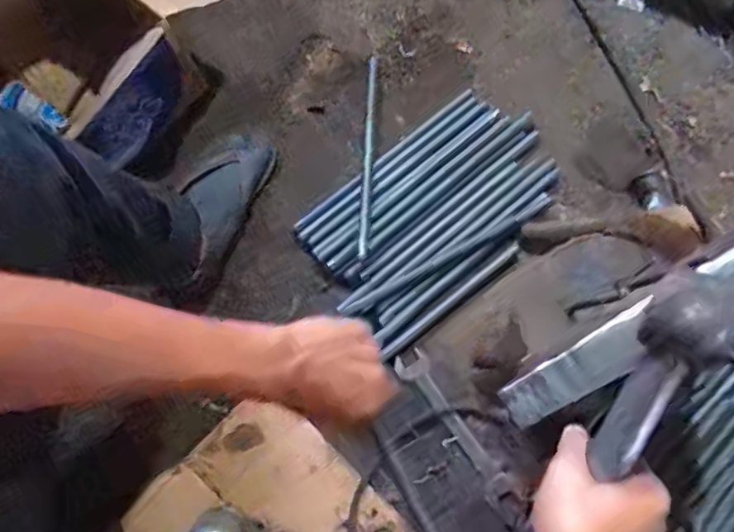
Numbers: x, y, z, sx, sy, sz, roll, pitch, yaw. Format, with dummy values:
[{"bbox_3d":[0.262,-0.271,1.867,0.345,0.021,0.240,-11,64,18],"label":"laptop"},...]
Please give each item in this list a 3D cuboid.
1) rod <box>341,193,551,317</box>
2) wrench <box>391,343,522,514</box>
[{"bbox_3d":[0.117,-0.016,0.807,0.329,0.010,0.019,-29,79,-6],"label":"rod"},{"bbox_3d":[0.116,0.212,0.761,0.041,0.013,0.225,-34,79,-7],"label":"wrench"}]

